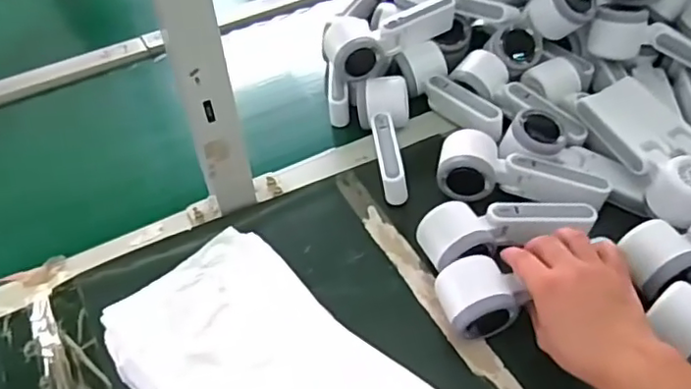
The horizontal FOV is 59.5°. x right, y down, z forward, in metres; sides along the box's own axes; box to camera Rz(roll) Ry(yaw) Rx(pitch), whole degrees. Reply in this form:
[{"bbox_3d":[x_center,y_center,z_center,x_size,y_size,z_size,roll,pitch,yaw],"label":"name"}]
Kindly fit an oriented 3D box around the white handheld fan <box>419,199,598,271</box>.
[{"bbox_3d":[0.153,0.036,0.572,0.162,0.055,0.050,-11,49,-8],"label":"white handheld fan"}]

